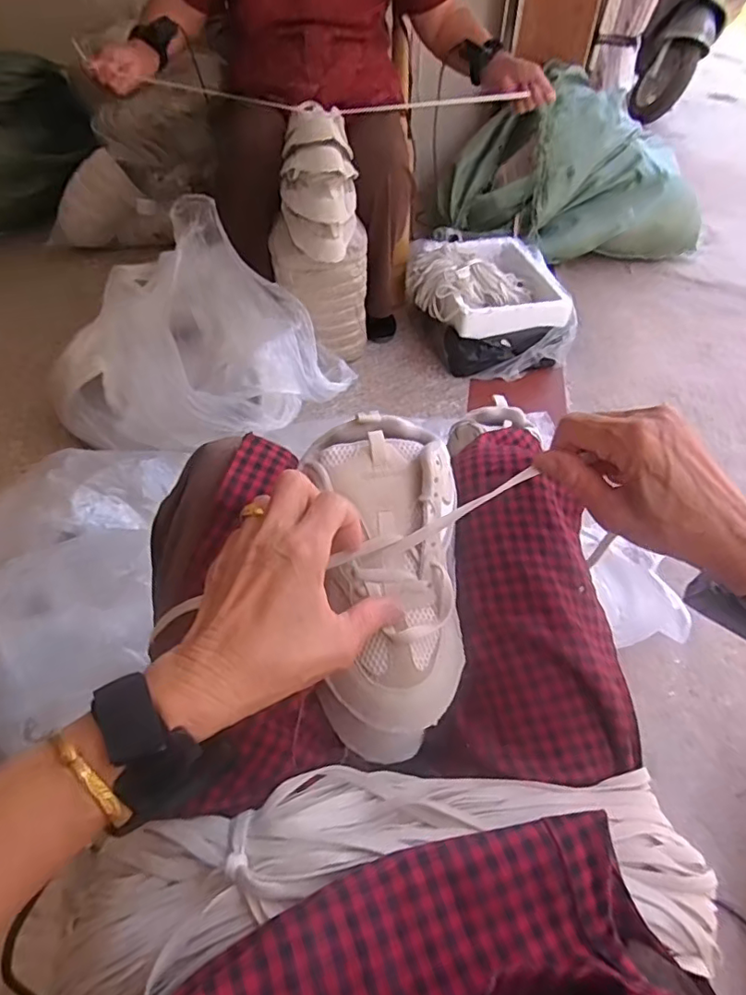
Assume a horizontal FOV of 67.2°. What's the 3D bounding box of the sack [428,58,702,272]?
[{"bbox_3d":[0.573,-0.902,1.573,0.762,0.380,0.349,-5,48,-7],"label":"sack"}]

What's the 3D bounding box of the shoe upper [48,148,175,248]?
[{"bbox_3d":[-0.731,-0.804,1.536,0.313,0.202,0.106,-5,49,-7],"label":"shoe upper"}]

